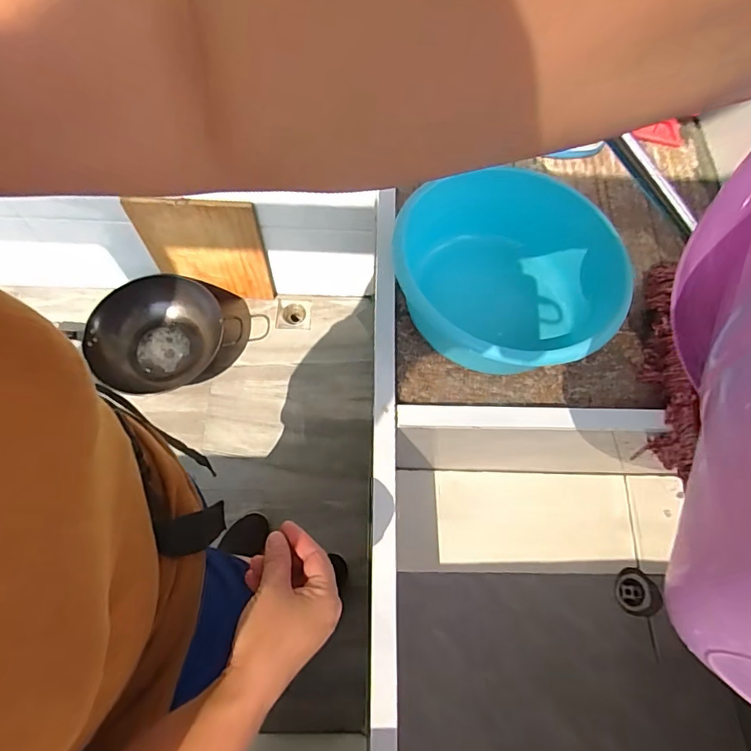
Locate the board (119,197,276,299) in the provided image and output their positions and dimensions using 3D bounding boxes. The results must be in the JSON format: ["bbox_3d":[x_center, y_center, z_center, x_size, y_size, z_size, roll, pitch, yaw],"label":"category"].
[{"bbox_3d":[-0.448,-0.317,1.303,0.303,0.404,0.017,1,66,-3],"label":"board"}]

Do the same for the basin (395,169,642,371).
[{"bbox_3d":[0.161,-0.115,0.636,0.247,0.130,0.268,1,66,-3],"label":"basin"}]

